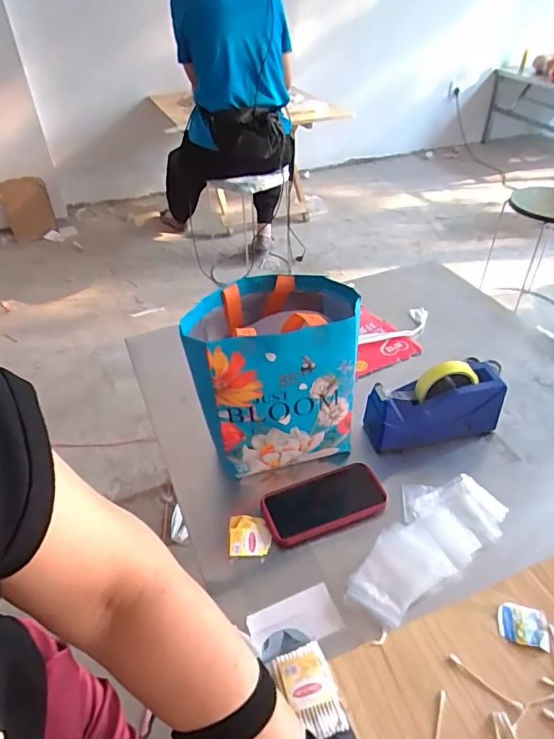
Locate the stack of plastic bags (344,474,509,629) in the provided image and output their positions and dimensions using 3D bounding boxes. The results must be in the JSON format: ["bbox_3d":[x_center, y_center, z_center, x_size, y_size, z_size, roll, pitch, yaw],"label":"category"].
[{"bbox_3d":[0.192,0.222,0.655,0.253,0.029,0.119,-30,48,-31],"label":"stack of plastic bags"}]

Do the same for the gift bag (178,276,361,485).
[{"bbox_3d":[-0.010,0.006,0.744,0.232,0.244,0.184,-8,40,-9],"label":"gift bag"}]

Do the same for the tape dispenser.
[{"bbox_3d":[0.242,0.050,0.767,0.211,0.121,0.071,-8,40,-9],"label":"tape dispenser"}]

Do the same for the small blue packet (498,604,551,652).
[{"bbox_3d":[0.256,0.266,0.519,0.049,0.006,0.040,12,41,13],"label":"small blue packet"}]

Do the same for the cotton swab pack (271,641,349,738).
[{"bbox_3d":[0.031,0.301,0.464,0.050,0.013,0.074,-13,42,-17],"label":"cotton swab pack"}]

